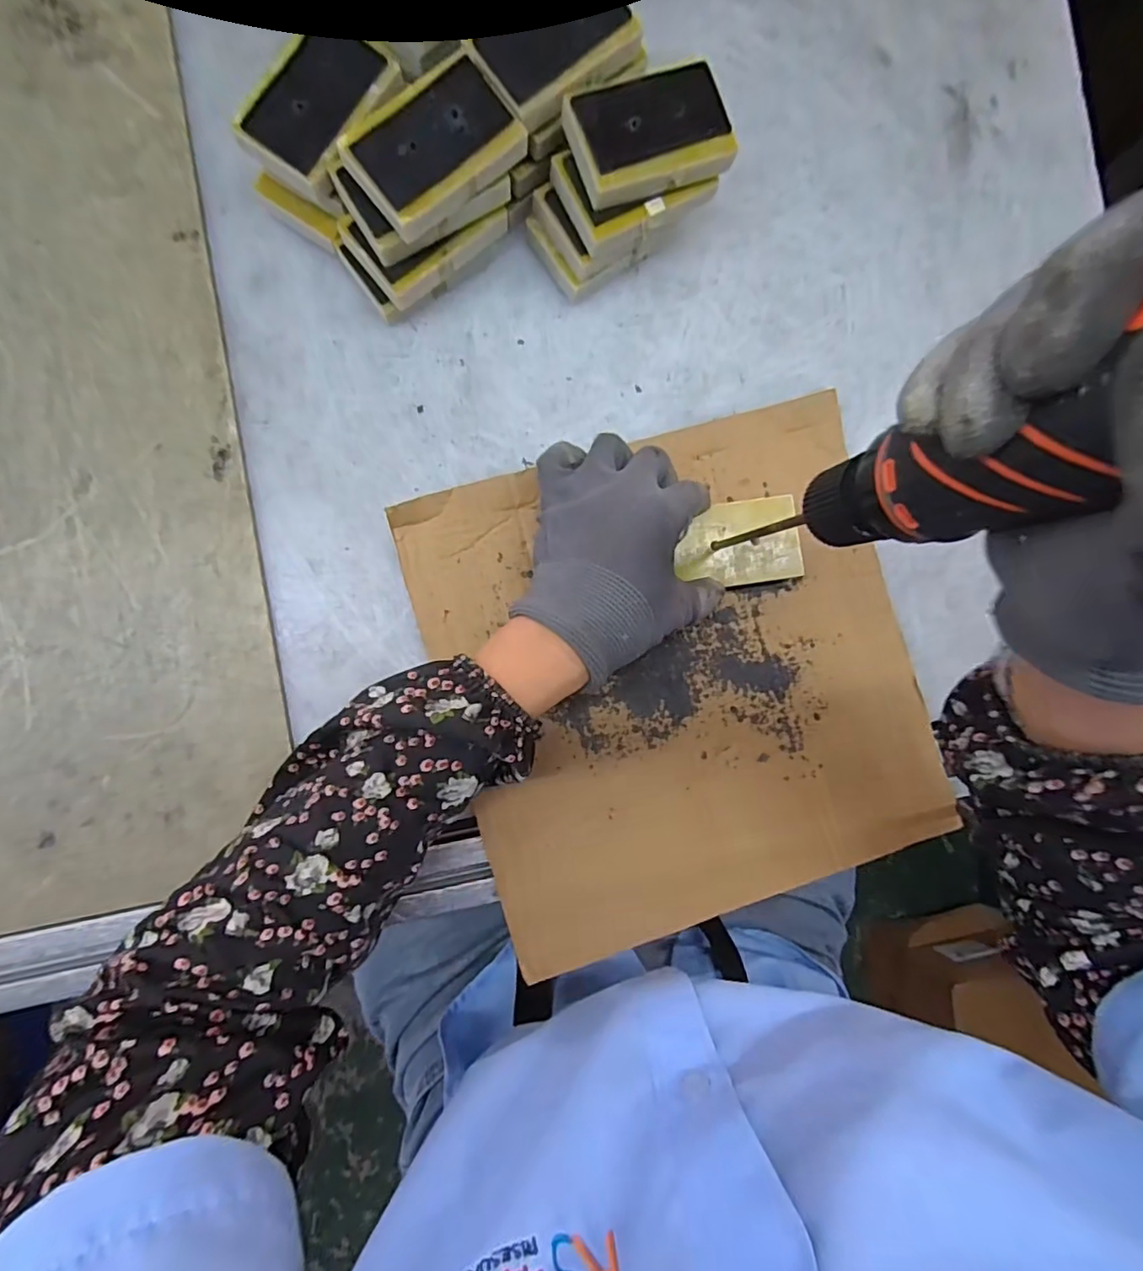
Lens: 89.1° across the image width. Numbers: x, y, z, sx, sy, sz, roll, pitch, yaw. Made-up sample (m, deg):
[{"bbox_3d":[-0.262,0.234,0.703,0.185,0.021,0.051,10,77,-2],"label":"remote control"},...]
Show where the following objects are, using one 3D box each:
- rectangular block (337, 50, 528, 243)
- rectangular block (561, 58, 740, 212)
[{"bbox_3d":[-0.068,-0.245,0.290,0.081,0.017,0.049,-38,92,-6],"label":"rectangular block"},{"bbox_3d":[0.041,-0.261,0.302,0.079,0.019,0.050,-22,91,-6],"label":"rectangular block"}]

